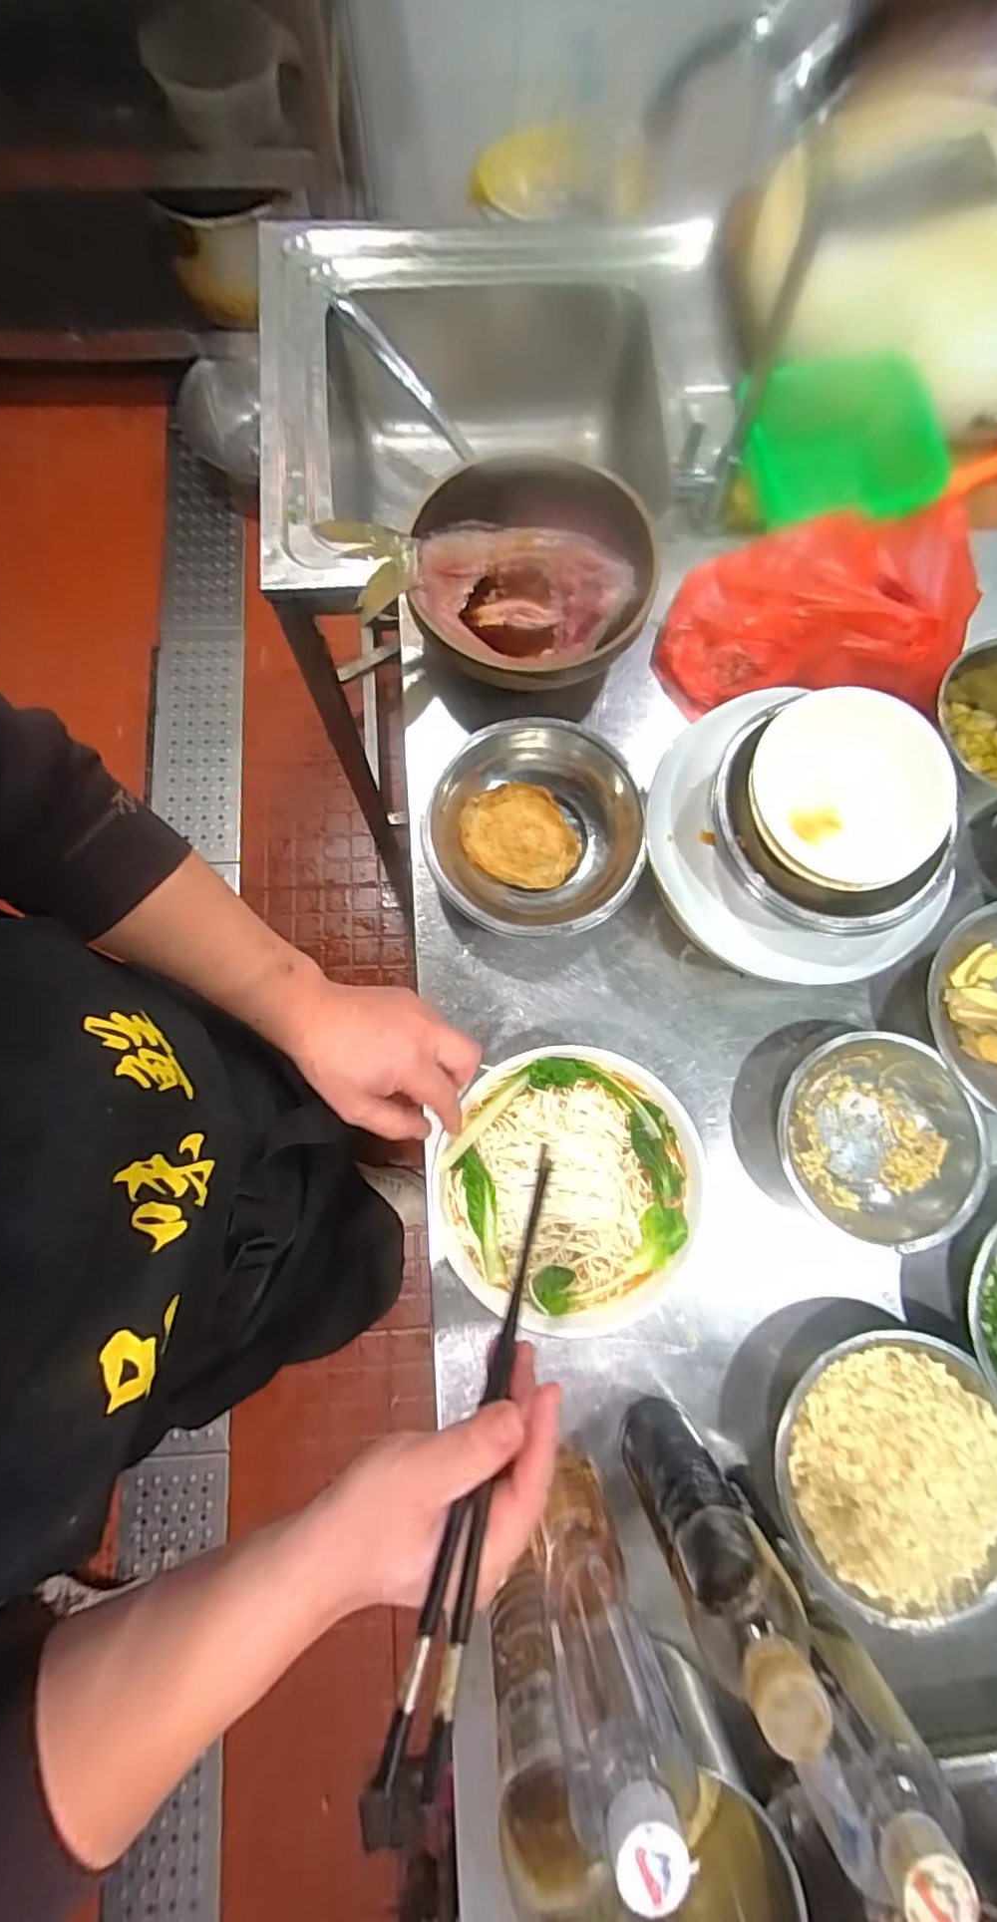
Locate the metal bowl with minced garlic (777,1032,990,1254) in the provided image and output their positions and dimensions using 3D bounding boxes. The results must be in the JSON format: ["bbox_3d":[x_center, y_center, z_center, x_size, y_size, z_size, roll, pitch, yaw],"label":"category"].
[{"bbox_3d":[0.303,0.141,0.518,0.150,0.055,0.156,0,80,-1],"label":"metal bowl with minced garlic"}]

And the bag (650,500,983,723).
[{"bbox_3d":[0.272,-0.309,0.566,0.232,0.117,0.161,2,80,-1],"label":"bag"}]

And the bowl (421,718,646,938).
[{"bbox_3d":[0.032,-0.107,0.554,0.184,0.061,0.177,0,80,-1],"label":"bowl"}]

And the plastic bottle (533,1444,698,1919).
[{"bbox_3d":[0.057,0.390,0.371,0.059,0.236,0.063,-11,80,-3],"label":"plastic bottle"}]

